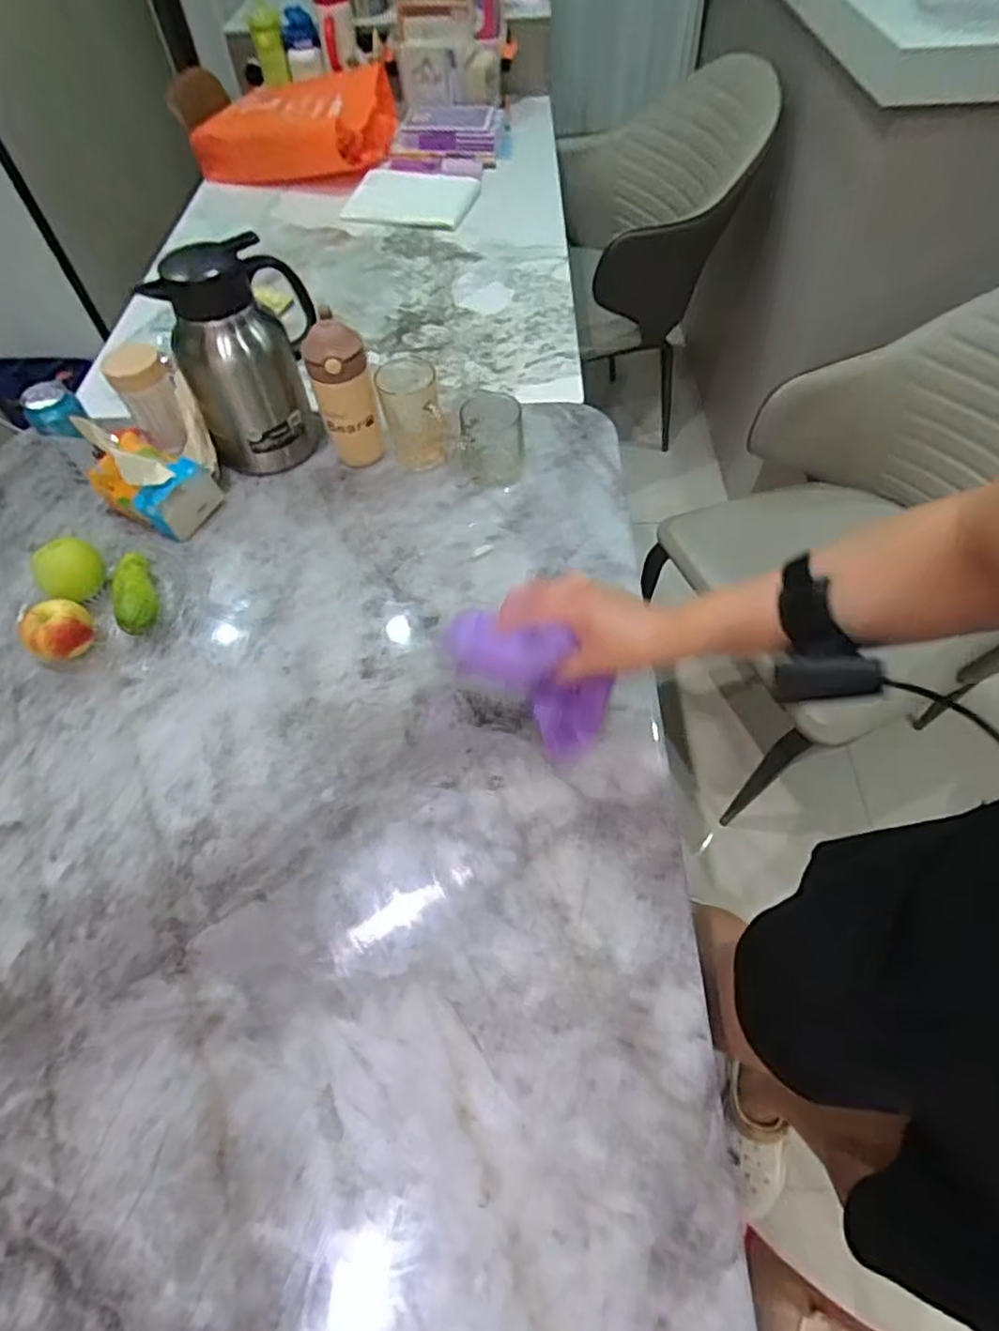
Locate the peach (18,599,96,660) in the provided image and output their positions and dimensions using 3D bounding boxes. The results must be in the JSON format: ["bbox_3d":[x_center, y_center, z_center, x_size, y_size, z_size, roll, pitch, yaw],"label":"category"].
[{"bbox_3d":[-0.477,-0.034,0.695,0.061,0.054,0.065,-1,57,2],"label":"peach"}]

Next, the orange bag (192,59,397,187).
[{"bbox_3d":[-0.444,-1.200,1.424,0.396,0.119,0.320,8,60,8],"label":"orange bag"}]

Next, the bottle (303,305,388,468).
[{"bbox_3d":[-0.195,-0.339,0.810,0.072,0.188,0.069,-16,57,-8],"label":"bottle"}]

